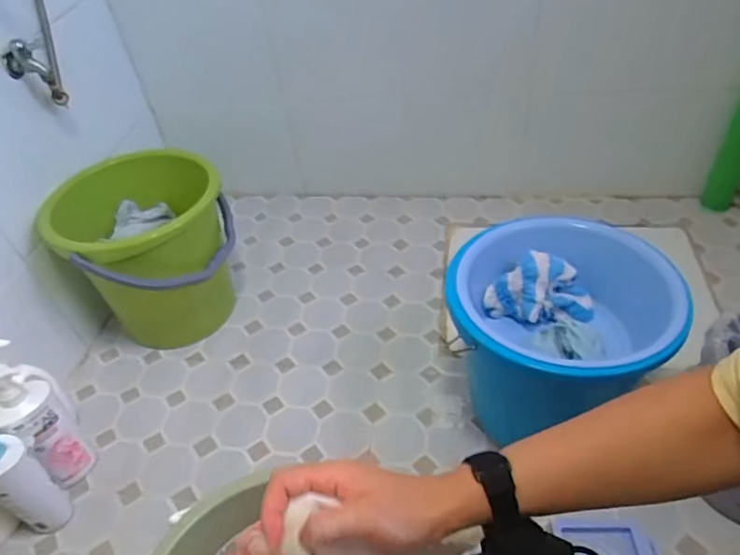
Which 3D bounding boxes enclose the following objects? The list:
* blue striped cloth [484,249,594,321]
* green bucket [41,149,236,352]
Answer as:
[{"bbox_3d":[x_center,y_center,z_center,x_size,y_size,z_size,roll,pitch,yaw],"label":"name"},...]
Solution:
[{"bbox_3d":[0.273,0.019,0.894,0.163,0.089,0.078,-10,44,-3],"label":"blue striped cloth"},{"bbox_3d":[-0.424,-0.040,1.134,0.263,0.336,0.305,-5,44,3],"label":"green bucket"}]

